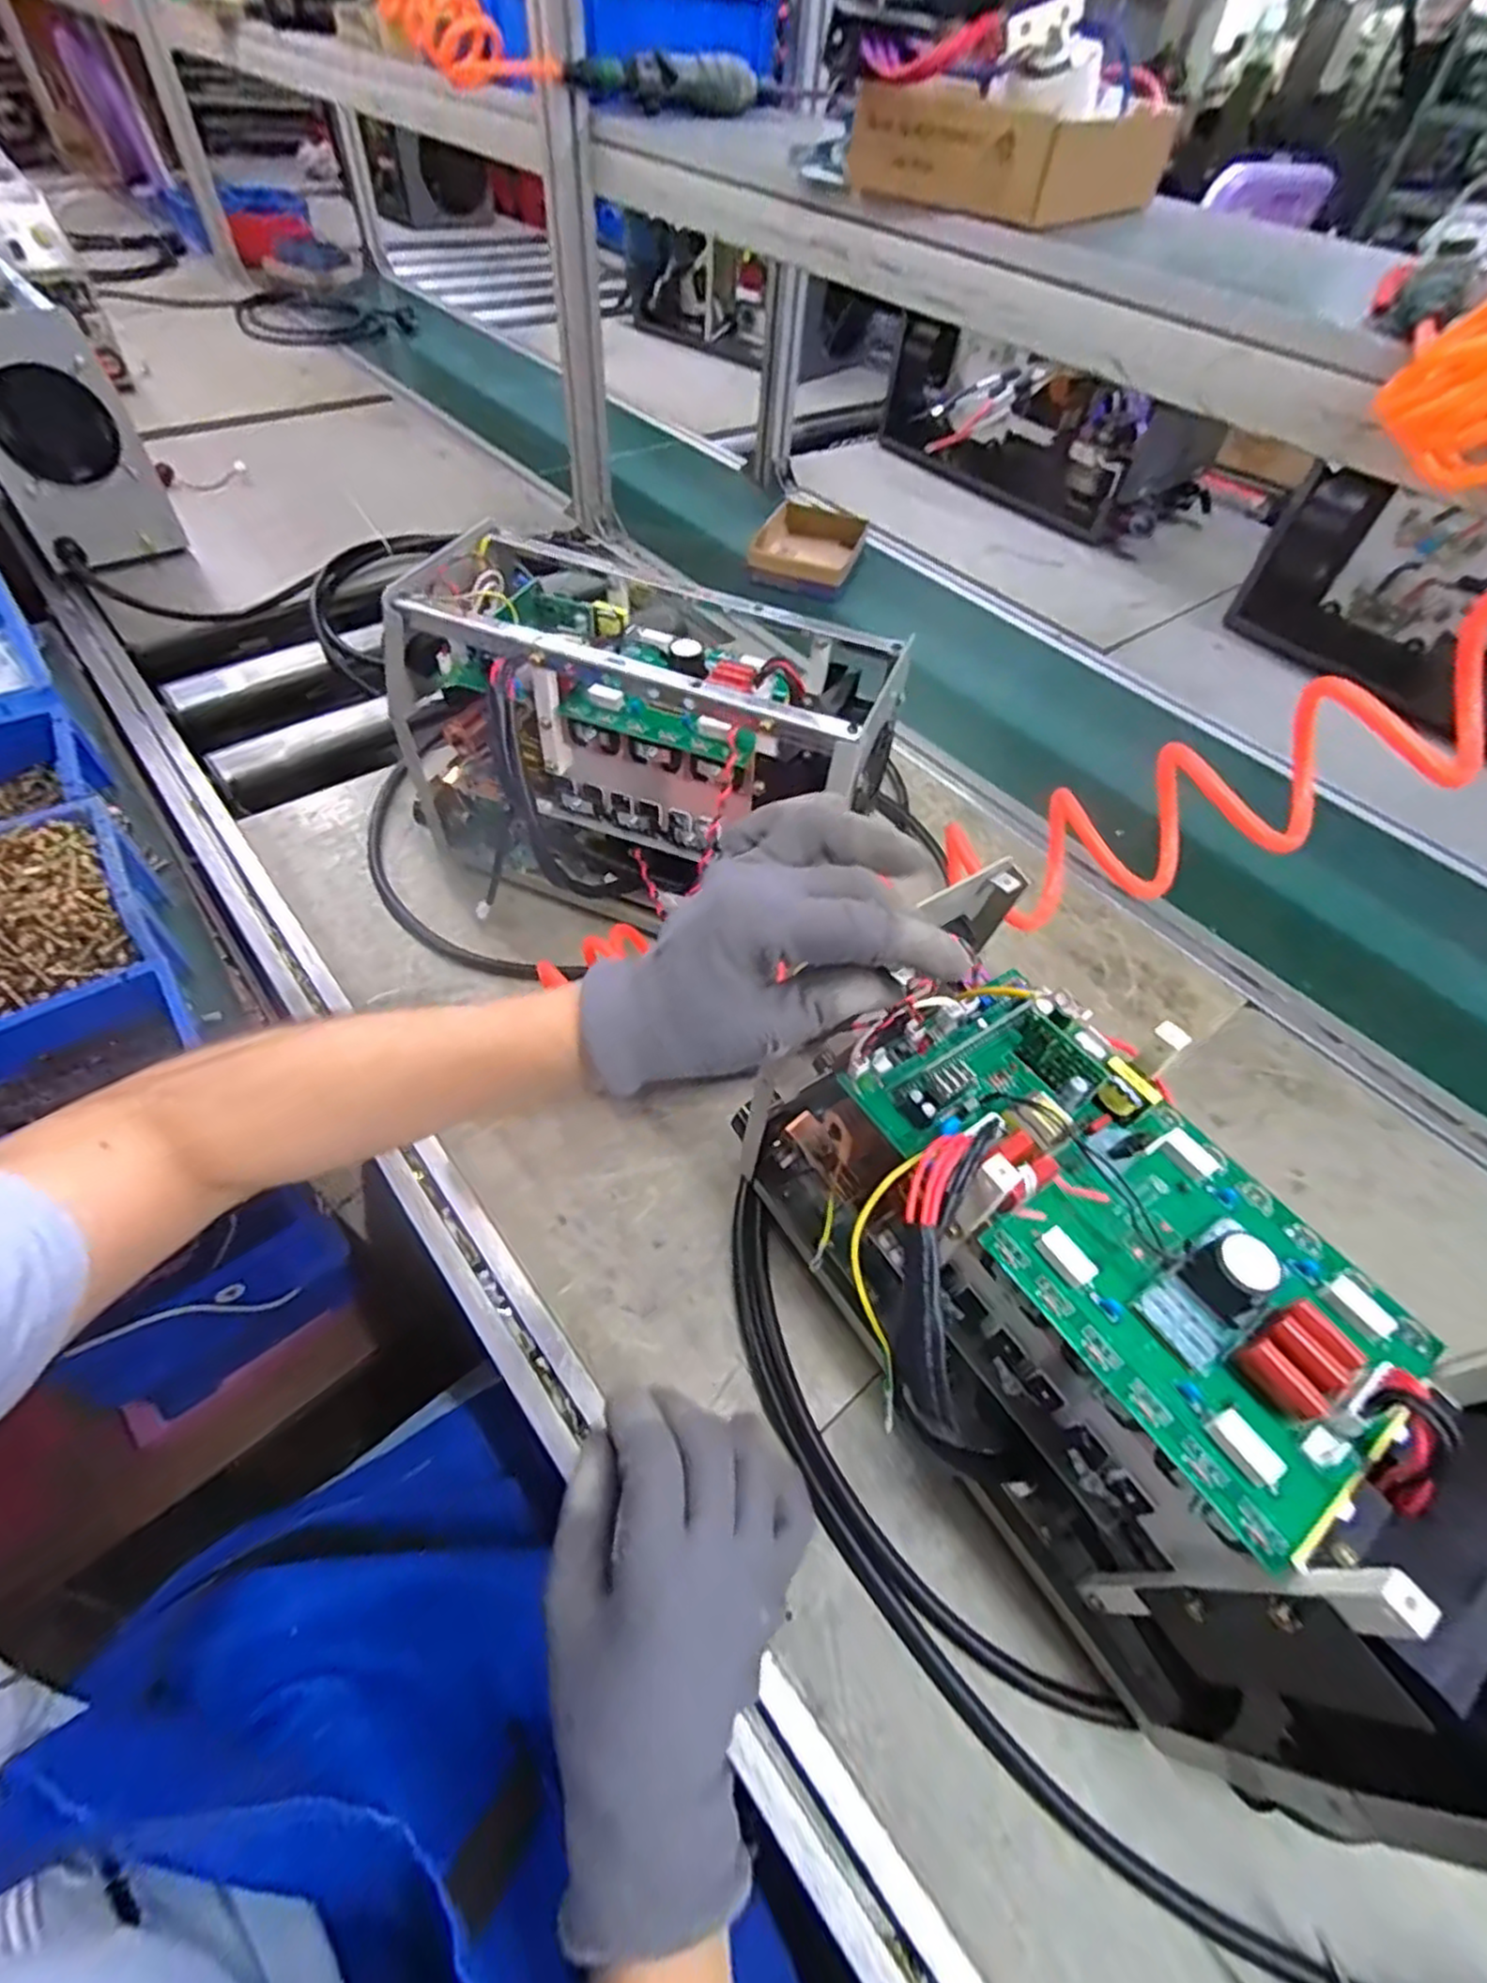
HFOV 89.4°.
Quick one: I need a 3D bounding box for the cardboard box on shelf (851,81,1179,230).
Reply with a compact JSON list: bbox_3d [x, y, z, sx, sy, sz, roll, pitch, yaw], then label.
[{"bbox_3d":[0.212,-0.672,0.600,0.177,0.054,0.202,35,59,21],"label":"cardboard box on shelf"}]

